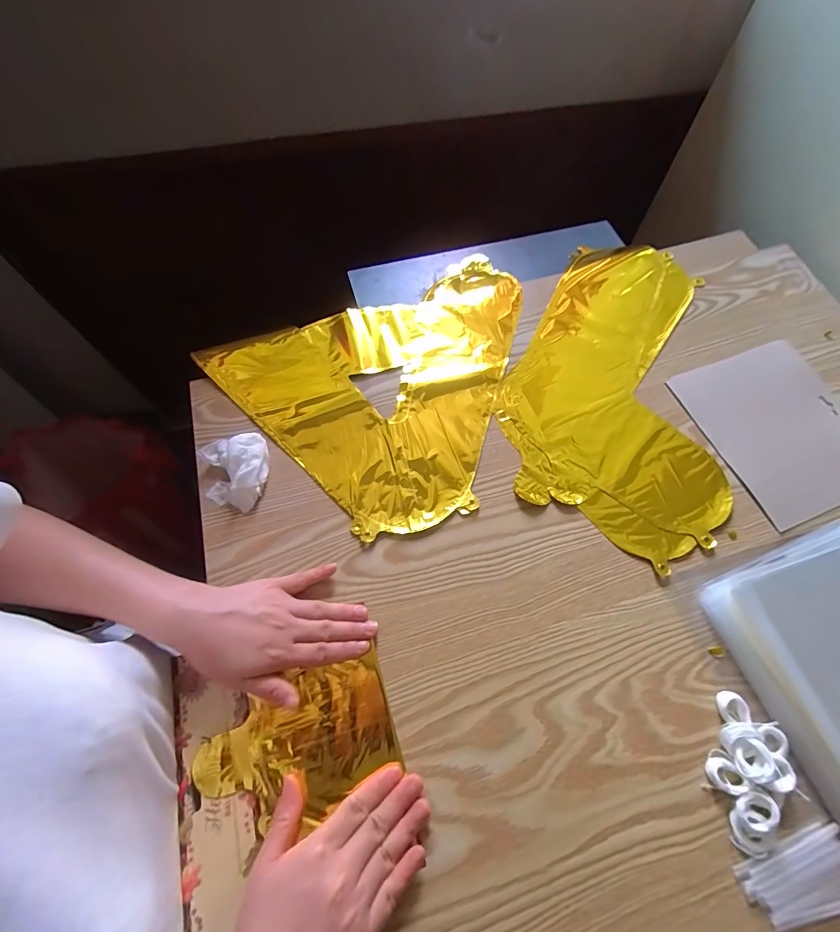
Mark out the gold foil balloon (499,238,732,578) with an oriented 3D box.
[{"bbox_3d":[0.242,-0.112,0.493,0.235,0.008,0.414,22,67,9],"label":"gold foil balloon"}]

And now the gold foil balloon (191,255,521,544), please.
[{"bbox_3d":[-0.005,-0.118,0.486,0.358,0.011,0.310,-38,71,-17],"label":"gold foil balloon"}]

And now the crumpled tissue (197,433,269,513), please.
[{"bbox_3d":[-0.184,0.005,0.415,0.062,0.025,0.075,-10,66,-6],"label":"crumpled tissue"}]

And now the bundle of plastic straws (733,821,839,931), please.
[{"bbox_3d":[0.277,0.298,0.300,0.084,0.008,0.052,-18,67,-9],"label":"bundle of plastic straws"}]

